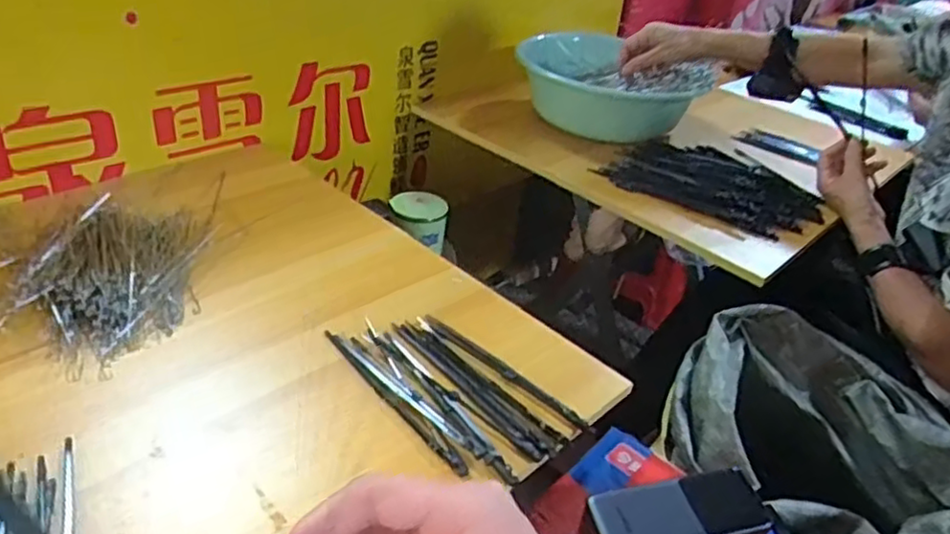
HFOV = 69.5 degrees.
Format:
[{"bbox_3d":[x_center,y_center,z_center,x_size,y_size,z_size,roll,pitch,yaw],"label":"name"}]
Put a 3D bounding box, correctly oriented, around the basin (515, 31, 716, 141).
[{"bbox_3d":[0.214,-0.288,1.083,0.287,0.099,0.222,15,34,12],"label":"basin"}]

